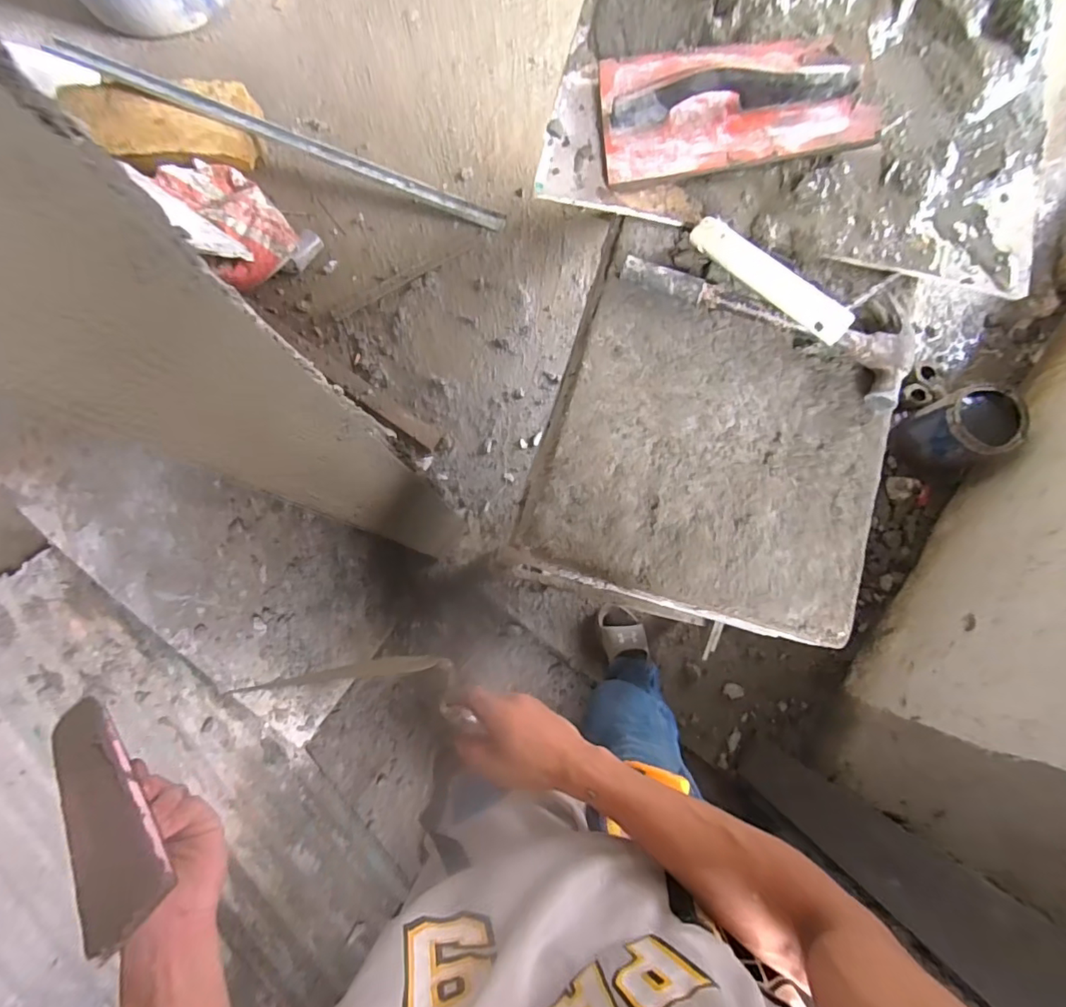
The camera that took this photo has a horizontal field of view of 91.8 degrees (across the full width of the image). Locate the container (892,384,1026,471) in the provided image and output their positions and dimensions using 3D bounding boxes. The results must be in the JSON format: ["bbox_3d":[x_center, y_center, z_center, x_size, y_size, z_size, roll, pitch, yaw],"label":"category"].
[{"bbox_3d":[1.034,-0.175,1.254,0.171,0.180,0.173,0,80,1],"label":"container"}]

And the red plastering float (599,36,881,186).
[{"bbox_3d":[0.225,-0.449,0.569,0.296,0.062,0.152,-4,80,0],"label":"red plastering float"}]

